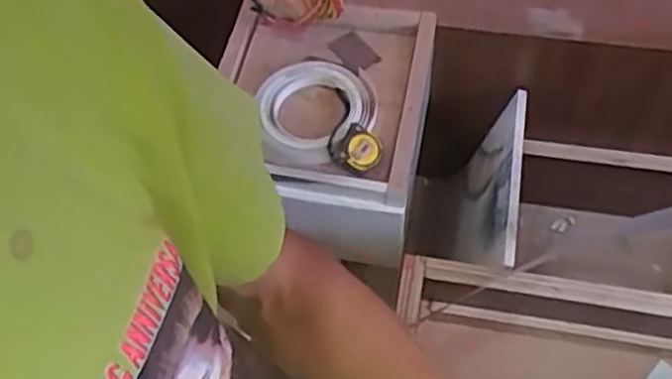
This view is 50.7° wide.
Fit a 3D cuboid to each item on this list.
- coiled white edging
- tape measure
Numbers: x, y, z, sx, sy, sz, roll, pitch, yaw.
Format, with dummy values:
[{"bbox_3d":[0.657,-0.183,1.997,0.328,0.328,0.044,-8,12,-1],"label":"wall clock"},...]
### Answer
[{"bbox_3d":[-0.031,-0.147,1.222,0.188,0.052,0.197,-24,59,-11],"label":"coiled white edging"},{"bbox_3d":[0.034,-0.067,1.143,0.081,0.034,0.063,21,62,16],"label":"tape measure"}]

